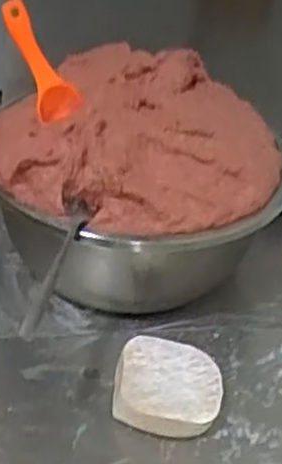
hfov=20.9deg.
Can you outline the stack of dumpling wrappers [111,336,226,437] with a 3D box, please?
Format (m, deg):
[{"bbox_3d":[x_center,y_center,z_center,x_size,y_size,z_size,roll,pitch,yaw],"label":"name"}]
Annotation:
[{"bbox_3d":[0.021,0.127,0.613,0.083,0.039,0.074,8,38,3],"label":"stack of dumpling wrappers"}]

